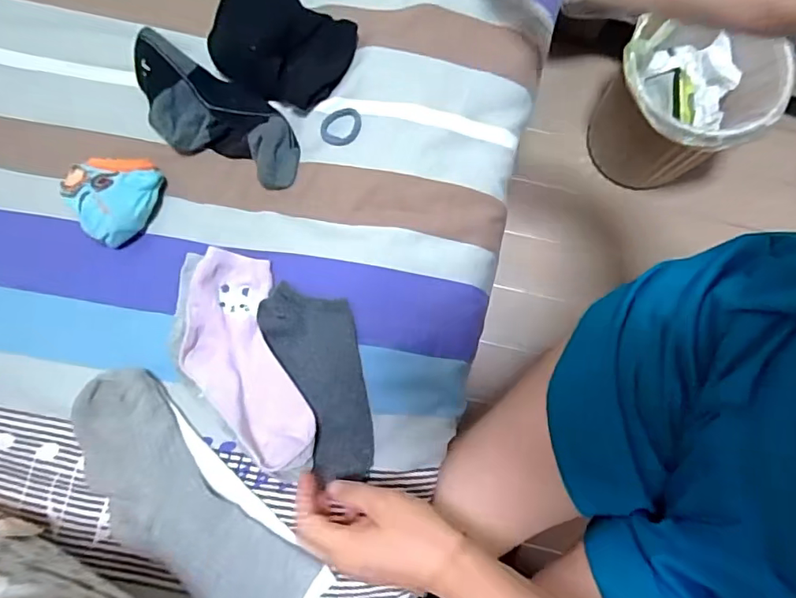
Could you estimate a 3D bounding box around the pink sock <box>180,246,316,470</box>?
[{"bbox_3d":[-0.134,0.051,0.448,0.085,0.036,0.182,-19,79,-3],"label":"pink sock"}]

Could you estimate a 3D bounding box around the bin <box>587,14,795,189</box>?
[{"bbox_3d":[0.468,-0.321,0.929,0.230,0.297,0.216,0,80,1],"label":"bin"}]

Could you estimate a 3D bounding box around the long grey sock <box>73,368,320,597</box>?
[{"bbox_3d":[-0.174,0.172,0.424,0.246,0.028,0.095,44,83,8],"label":"long grey sock"}]

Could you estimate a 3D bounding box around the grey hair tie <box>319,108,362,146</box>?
[{"bbox_3d":[-0.054,-0.167,0.502,0.036,0.005,0.042,20,80,5],"label":"grey hair tie"}]

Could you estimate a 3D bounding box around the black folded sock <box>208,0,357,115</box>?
[{"bbox_3d":[-0.111,-0.246,0.503,0.129,0.033,0.097,27,81,6],"label":"black folded sock"}]

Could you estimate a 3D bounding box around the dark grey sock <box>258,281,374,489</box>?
[{"bbox_3d":[-0.063,0.066,0.455,0.073,0.026,0.170,-21,80,-3],"label":"dark grey sock"}]

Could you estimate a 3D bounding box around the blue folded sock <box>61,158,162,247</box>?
[{"bbox_3d":[-0.258,-0.096,0.487,0.076,0.044,0.071,-29,80,-5],"label":"blue folded sock"}]

